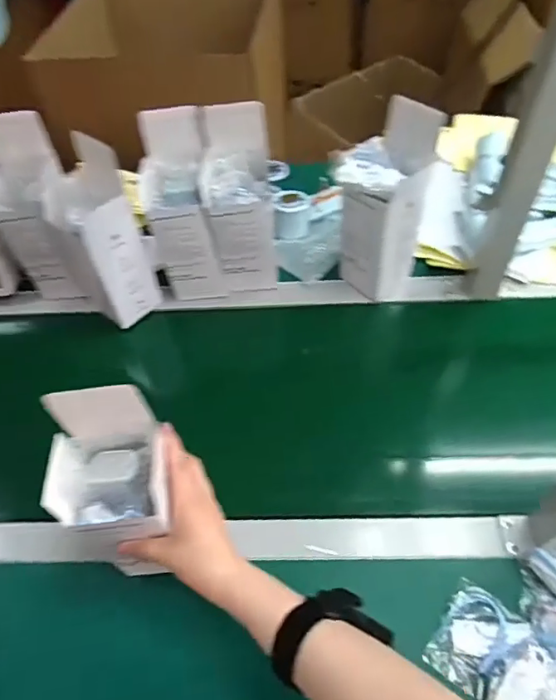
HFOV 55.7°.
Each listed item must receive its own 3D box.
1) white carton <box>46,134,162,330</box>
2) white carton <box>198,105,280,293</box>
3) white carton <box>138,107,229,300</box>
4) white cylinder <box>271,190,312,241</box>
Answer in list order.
[{"bbox_3d":[-0.227,-0.140,0.669,0.092,0.233,0.074,30,62,21],"label":"white carton"},{"bbox_3d":[-0.047,-0.184,0.685,0.086,0.235,0.072,-7,55,-2],"label":"white carton"},{"bbox_3d":[-0.124,-0.175,0.684,0.083,0.236,0.077,-9,55,-4],"label":"white carton"},{"bbox_3d":[0.021,-0.204,0.799,0.058,0.048,0.066,-4,55,0],"label":"white cylinder"}]

